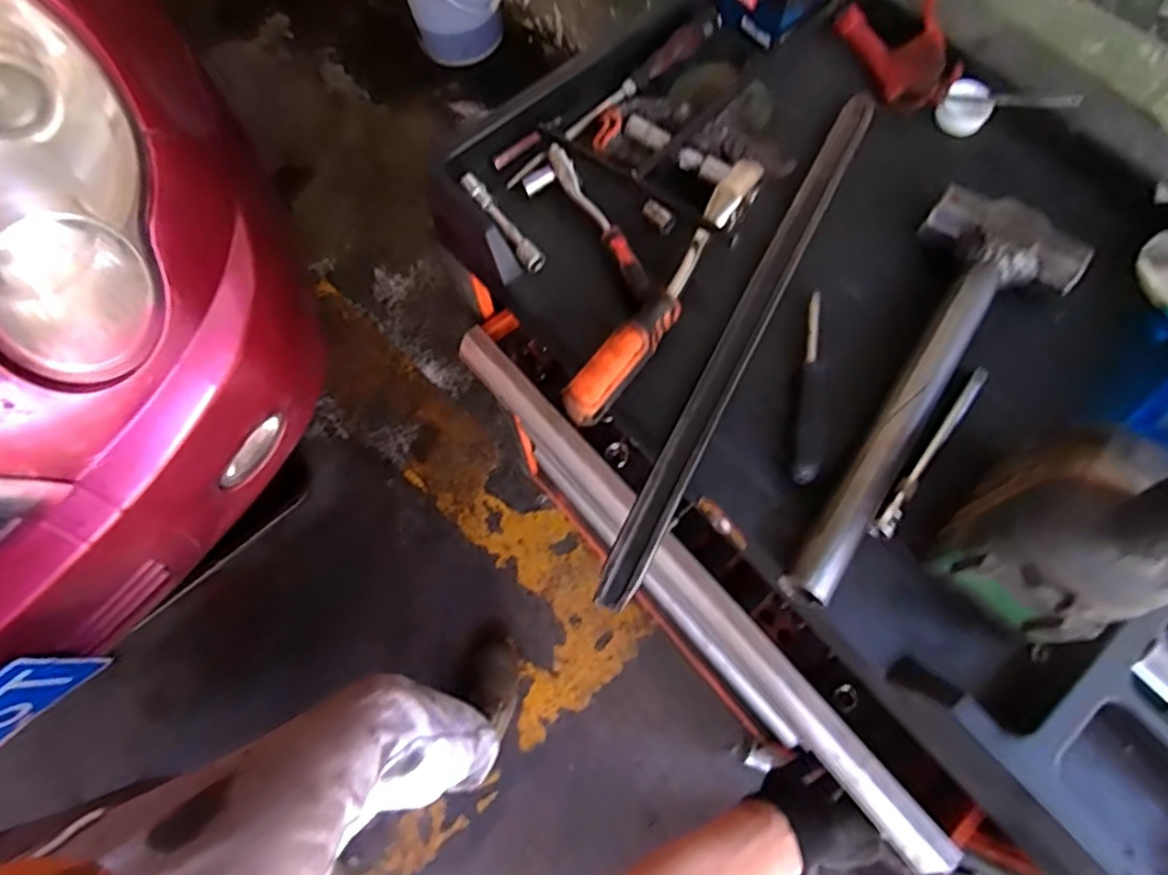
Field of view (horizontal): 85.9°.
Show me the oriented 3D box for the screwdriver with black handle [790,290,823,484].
[{"bbox_3d":[0.160,-0.035,0.447,0.019,0.021,0.144,10,72,3],"label":"screwdriver with black handle"}]

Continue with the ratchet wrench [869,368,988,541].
[{"bbox_3d":[0.237,0.008,0.426,0.014,0.010,0.147,37,76,12],"label":"ratchet wrench"}]

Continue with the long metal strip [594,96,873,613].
[{"bbox_3d":[0.123,-0.087,0.465,0.027,0.009,0.458,27,74,9],"label":"long metal strip"}]

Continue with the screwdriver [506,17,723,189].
[{"bbox_3d":[0.027,-0.288,0.531,0.238,0.022,0.017,-41,76,-12],"label":"screwdriver"}]

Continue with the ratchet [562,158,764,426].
[{"bbox_3d":[0.063,-0.106,0.458,0.031,0.034,0.234,34,75,11],"label":"ratchet"}]

